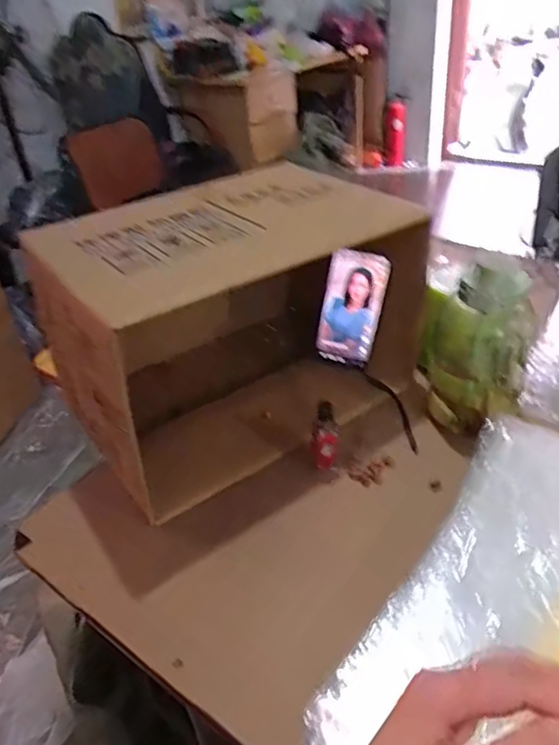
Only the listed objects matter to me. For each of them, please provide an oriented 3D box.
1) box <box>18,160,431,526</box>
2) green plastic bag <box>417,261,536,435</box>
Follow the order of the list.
[{"bbox_3d":[-0.031,-0.071,0.721,0.464,0.268,0.253,-26,39,-26],"label":"box"},{"bbox_3d":[0.228,-0.033,0.667,0.121,0.212,0.092,7,37,18],"label":"green plastic bag"}]

